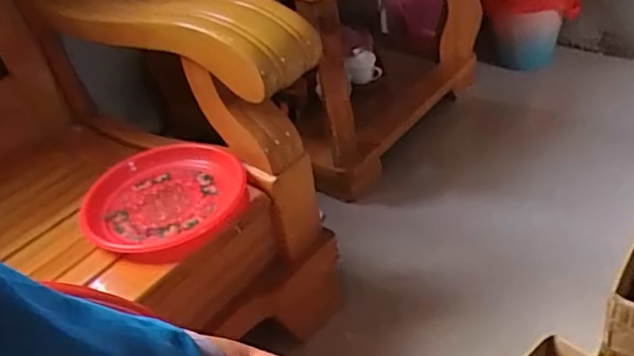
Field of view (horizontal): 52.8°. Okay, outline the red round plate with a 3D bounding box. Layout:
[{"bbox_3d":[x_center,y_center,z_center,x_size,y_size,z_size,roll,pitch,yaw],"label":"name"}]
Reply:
[{"bbox_3d":[-0.206,0.028,0.883,0.233,0.033,0.197,16,44,28],"label":"red round plate"}]

